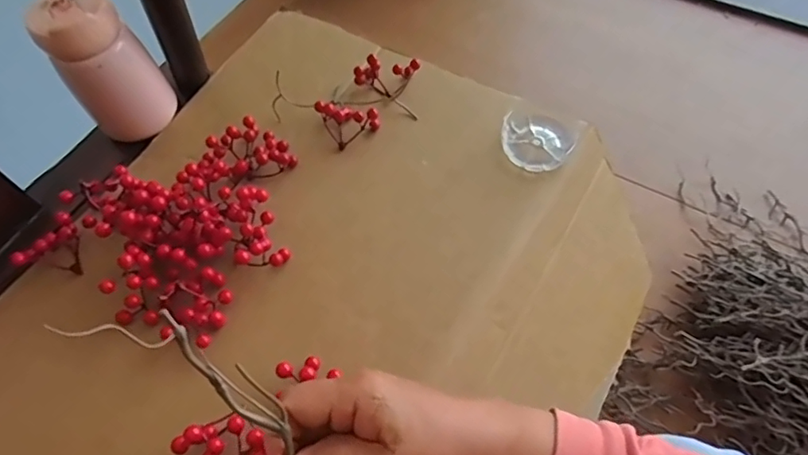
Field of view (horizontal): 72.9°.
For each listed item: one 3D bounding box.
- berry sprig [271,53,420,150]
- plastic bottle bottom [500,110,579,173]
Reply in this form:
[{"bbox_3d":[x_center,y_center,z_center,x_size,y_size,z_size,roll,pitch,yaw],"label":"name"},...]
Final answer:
[{"bbox_3d":[-0.050,-0.122,0.508,0.139,0.033,0.080,-17,60,-6],"label":"berry sprig"},{"bbox_3d":[0.117,-0.082,0.487,0.058,0.018,0.064,-34,63,-15],"label":"plastic bottle bottom"}]

